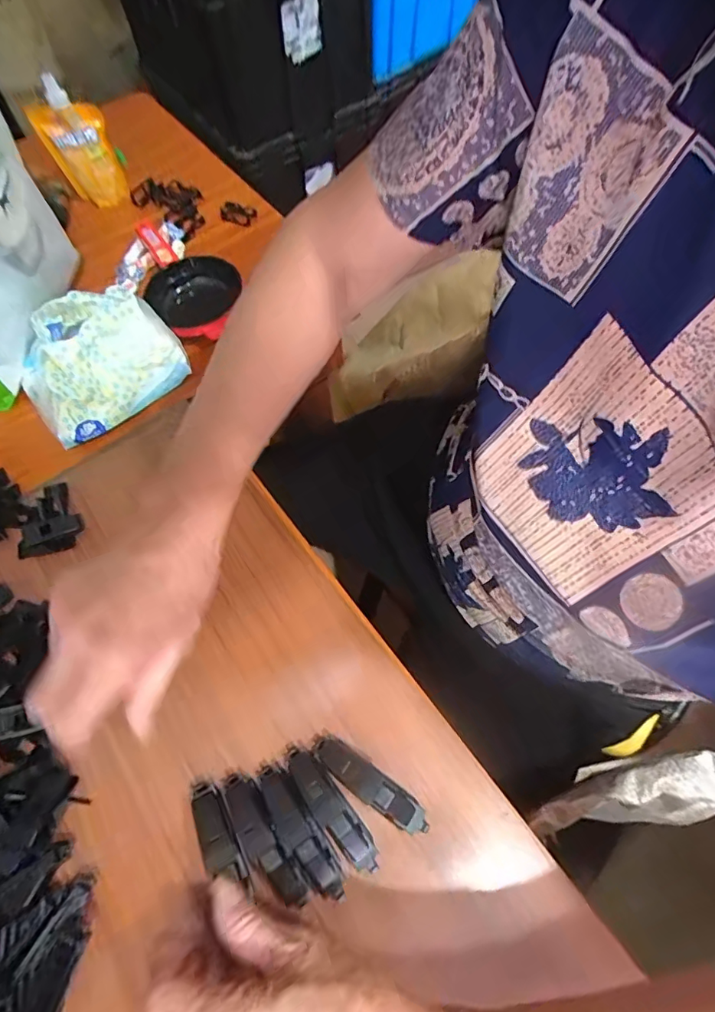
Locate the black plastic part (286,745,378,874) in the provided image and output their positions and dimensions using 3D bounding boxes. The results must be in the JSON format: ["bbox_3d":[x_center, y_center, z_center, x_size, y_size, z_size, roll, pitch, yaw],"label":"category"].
[{"bbox_3d":[-0.016,0.186,0.300,0.018,0.023,0.083,-36,70,-15],"label":"black plastic part"}]

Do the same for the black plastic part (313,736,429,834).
[{"bbox_3d":[0.007,0.176,0.306,0.081,0.020,0.019,30,68,13],"label":"black plastic part"}]

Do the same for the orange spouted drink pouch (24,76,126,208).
[{"bbox_3d":[-0.295,-0.383,0.514,0.061,0.109,0.041,-24,67,-11],"label":"orange spouted drink pouch"}]

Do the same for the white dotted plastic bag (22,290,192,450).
[{"bbox_3d":[-0.227,-0.130,0.421,0.130,0.071,0.104,-34,69,-15],"label":"white dotted plastic bag"}]

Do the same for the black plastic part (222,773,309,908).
[{"bbox_3d":[-0.056,0.201,0.295,0.021,0.025,0.080,-35,70,-15],"label":"black plastic part"}]

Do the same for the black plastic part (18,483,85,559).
[{"bbox_3d":[-0.246,0.008,0.384,0.046,0.020,0.058,-17,66,-8],"label":"black plastic part"}]

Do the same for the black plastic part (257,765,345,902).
[{"bbox_3d":[-0.035,0.198,0.295,0.021,0.023,0.082,-32,69,-14],"label":"black plastic part"}]

